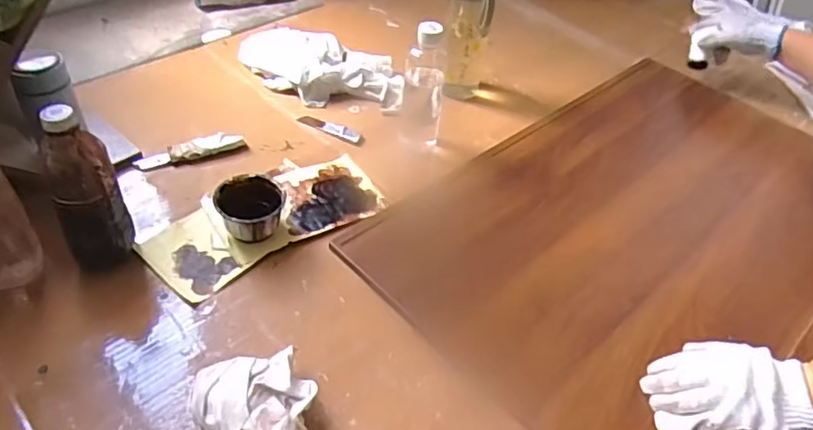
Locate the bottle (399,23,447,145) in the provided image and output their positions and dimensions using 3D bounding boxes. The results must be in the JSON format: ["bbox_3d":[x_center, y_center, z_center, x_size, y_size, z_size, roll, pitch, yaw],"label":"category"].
[{"bbox_3d":[0.024,-0.175,0.845,0.056,0.194,0.048,6,43,0],"label":"bottle"}]

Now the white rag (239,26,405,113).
[{"bbox_3d":[-0.148,-0.246,1.000,0.303,0.050,0.155,15,44,9],"label":"white rag"}]

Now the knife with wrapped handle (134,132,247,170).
[{"bbox_3d":[-0.297,-0.089,0.834,0.146,0.023,0.029,-20,49,-25],"label":"knife with wrapped handle"}]

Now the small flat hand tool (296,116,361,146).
[{"bbox_3d":[-0.116,-0.132,0.913,0.105,0.006,0.027,22,46,15],"label":"small flat hand tool"}]

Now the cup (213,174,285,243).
[{"bbox_3d":[-0.189,-0.004,0.734,0.077,0.053,0.079,4,44,-3],"label":"cup"}]

